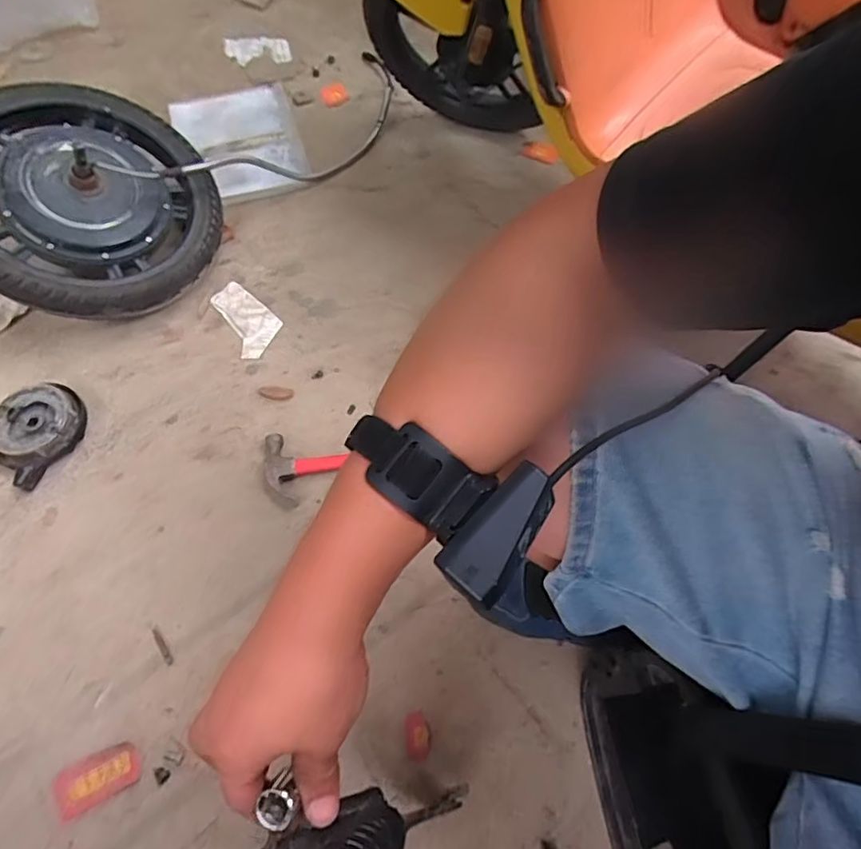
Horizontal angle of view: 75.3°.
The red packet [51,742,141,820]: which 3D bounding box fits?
[{"bbox_3d":[-0.373,0.396,0.624,0.093,0.006,0.049,-25,65,-11],"label":"red packet"}]

